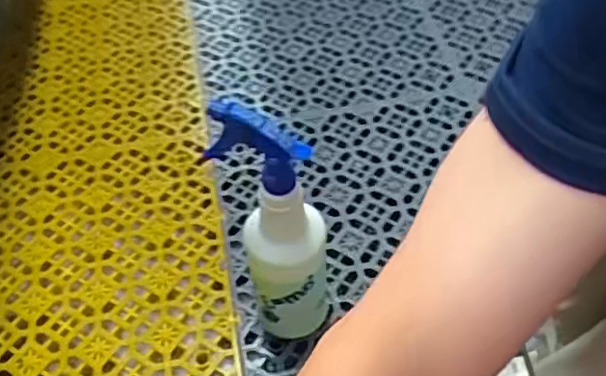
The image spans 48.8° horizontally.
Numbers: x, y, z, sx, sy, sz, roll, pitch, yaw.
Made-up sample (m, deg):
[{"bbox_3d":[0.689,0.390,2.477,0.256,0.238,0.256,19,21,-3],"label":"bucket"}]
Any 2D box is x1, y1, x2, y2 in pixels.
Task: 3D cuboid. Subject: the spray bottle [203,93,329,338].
[{"bbox_3d":[-0.026,0.050,0.681,0.093,0.305,0.079,-5,49,-1],"label":"spray bottle"}]

